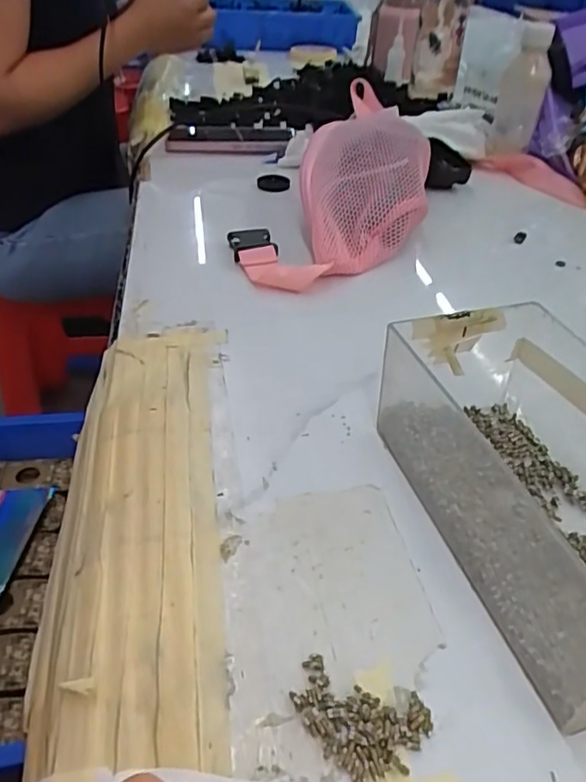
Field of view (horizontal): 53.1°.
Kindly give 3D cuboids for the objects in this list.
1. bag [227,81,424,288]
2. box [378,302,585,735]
[{"bbox_3d":[0.042,-0.194,0.541,0.155,0.080,0.272,8,39,9],"label":"bag"},{"bbox_3d":[0.117,0.039,0.271,0.100,0.064,0.180,-9,40,-12],"label":"box"}]

